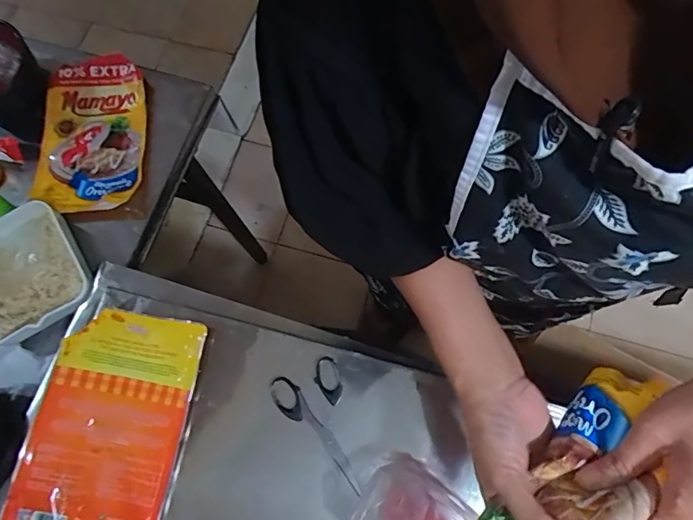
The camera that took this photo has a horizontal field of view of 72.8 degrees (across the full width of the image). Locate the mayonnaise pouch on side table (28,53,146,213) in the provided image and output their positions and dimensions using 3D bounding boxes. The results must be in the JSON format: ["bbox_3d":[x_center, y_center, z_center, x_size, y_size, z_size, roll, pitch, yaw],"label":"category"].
[{"bbox_3d":[-0.375,-0.186,0.683,0.148,0.034,0.255,-5,72,1],"label":"mayonnaise pouch on side table"}]

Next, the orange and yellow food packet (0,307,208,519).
[{"bbox_3d":[-0.252,0.177,0.489,0.151,0.031,0.246,10,73,5],"label":"orange and yellow food packet"}]

